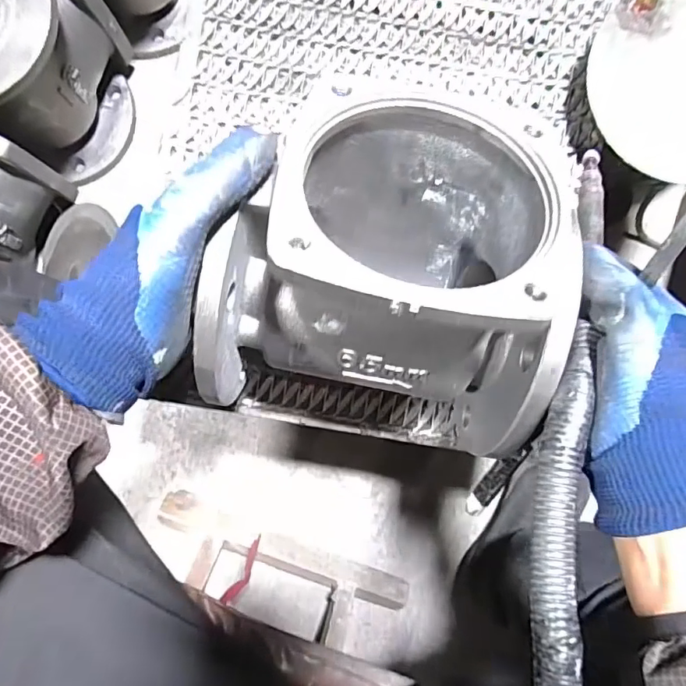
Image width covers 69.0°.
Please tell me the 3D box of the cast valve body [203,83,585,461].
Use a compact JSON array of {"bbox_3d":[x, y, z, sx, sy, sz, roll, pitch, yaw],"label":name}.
[{"bbox_3d":[0.036,-0.033,0.328,0.197,0.175,0.187,15,61,0],"label":"cast valve body"}]

